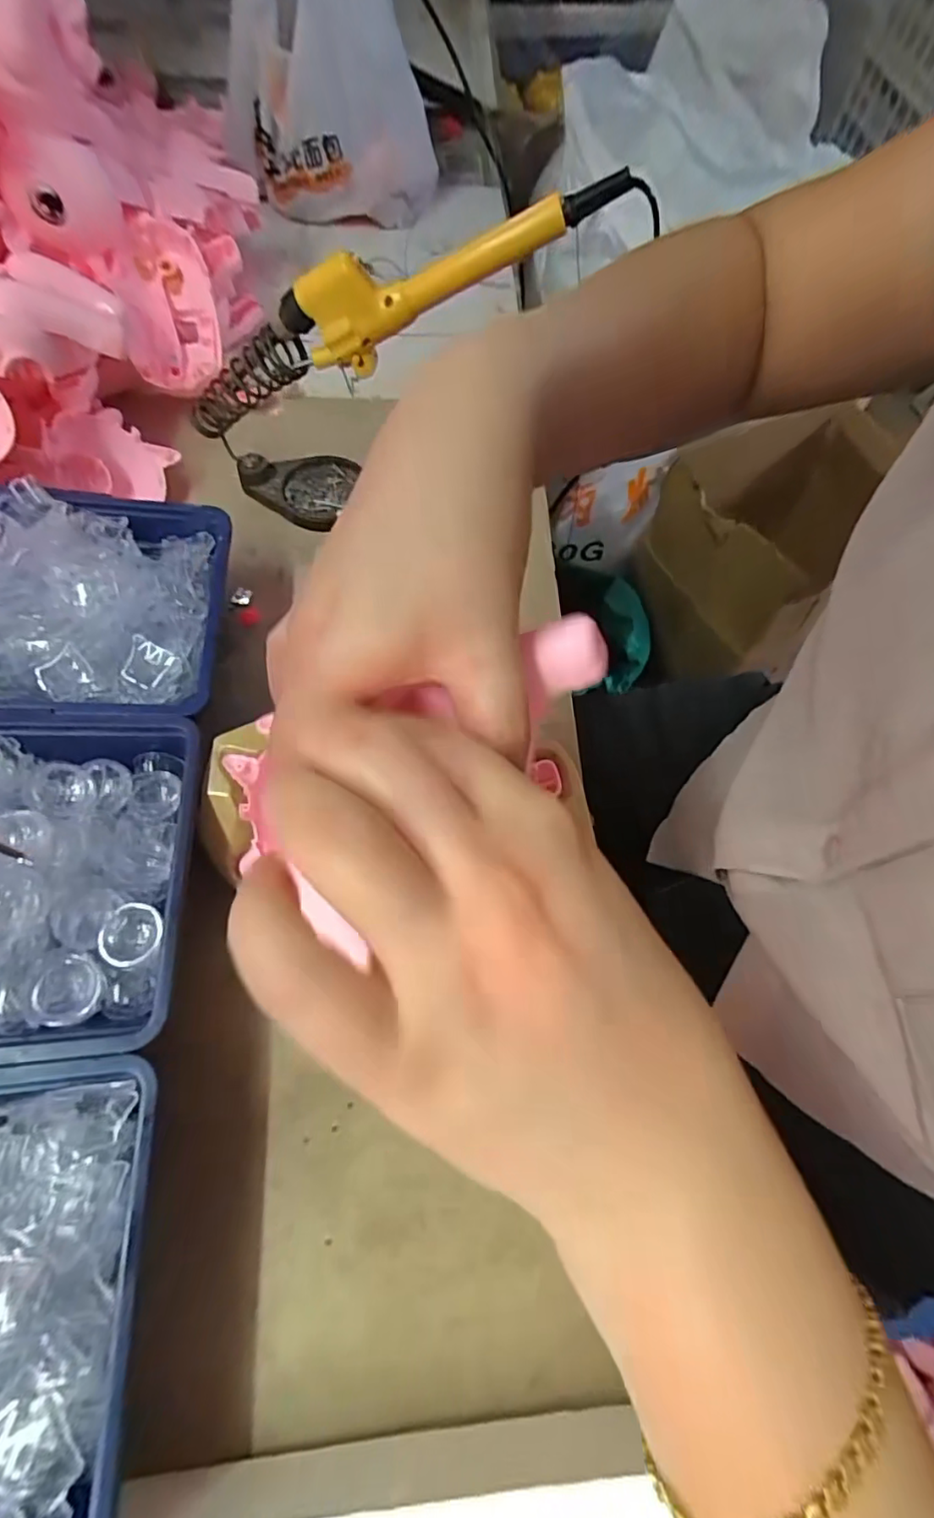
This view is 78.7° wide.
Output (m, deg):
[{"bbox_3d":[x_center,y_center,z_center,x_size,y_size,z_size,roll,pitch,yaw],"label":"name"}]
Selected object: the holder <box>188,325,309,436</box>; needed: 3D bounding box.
[{"bbox_3d":[-0.141,-0.235,0.357,0.090,0.028,0.024,-10,59,34],"label":"holder"}]

